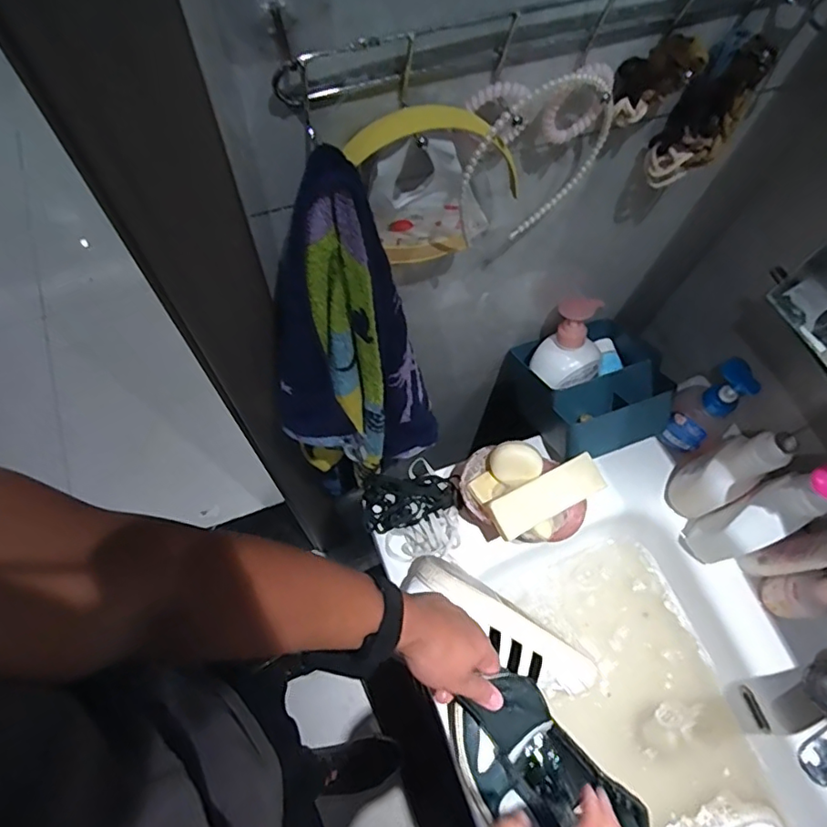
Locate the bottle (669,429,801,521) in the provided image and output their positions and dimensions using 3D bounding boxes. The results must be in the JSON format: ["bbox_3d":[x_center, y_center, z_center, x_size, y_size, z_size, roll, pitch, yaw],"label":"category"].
[{"bbox_3d":[0.367,0.074,0.653,0.056,0.184,0.063,-26,71,-13],"label":"bottle"}]

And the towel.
[{"bbox_3d":[-0.045,-0.030,0.512,0.159,0.429,0.088,2,67,-3],"label":"towel"}]

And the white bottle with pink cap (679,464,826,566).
[{"bbox_3d":[0.388,0.108,0.596,0.074,0.255,0.056,-27,71,-14],"label":"white bottle with pink cap"}]

